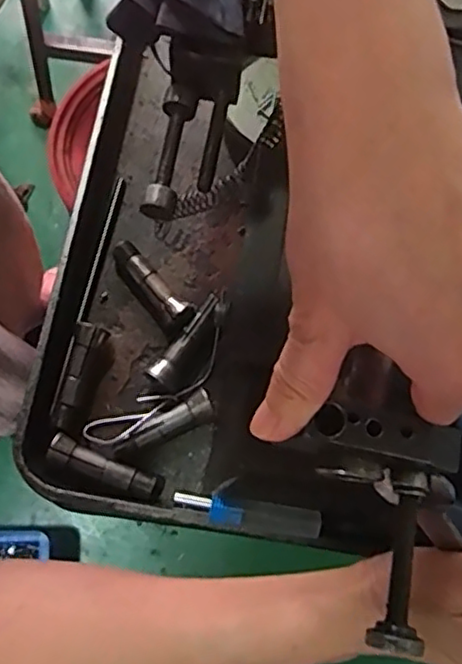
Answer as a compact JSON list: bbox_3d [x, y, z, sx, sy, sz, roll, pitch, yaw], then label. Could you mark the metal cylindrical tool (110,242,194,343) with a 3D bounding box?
[{"bbox_3d":[-0.059,-0.032,0.484,0.023,0.021,0.082,-40,78,-11],"label":"metal cylindrical tool"}]

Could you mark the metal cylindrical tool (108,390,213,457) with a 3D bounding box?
[{"bbox_3d":[-0.048,0.063,0.451,0.073,0.019,0.021,-23,75,-7],"label":"metal cylindrical tool"}]

